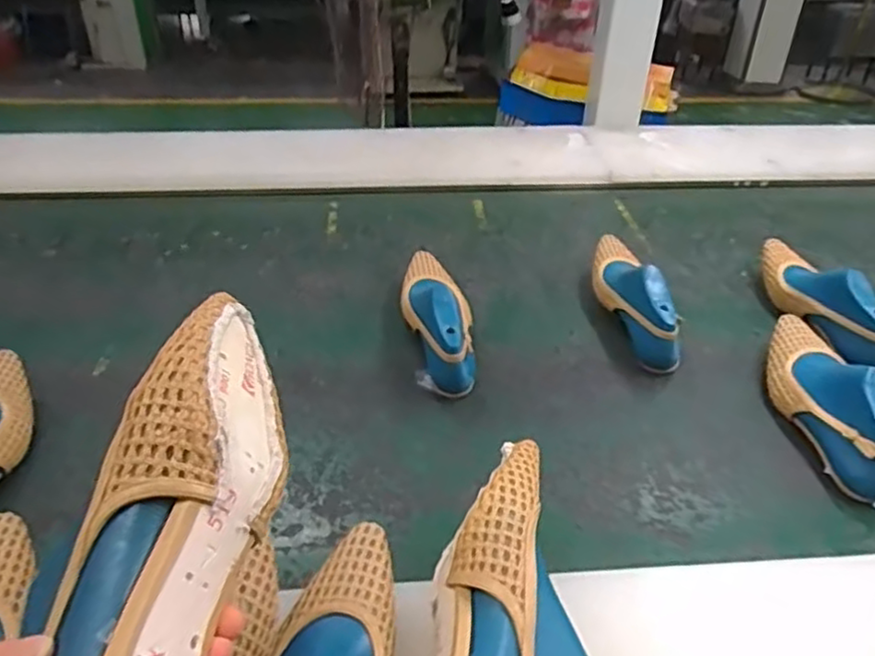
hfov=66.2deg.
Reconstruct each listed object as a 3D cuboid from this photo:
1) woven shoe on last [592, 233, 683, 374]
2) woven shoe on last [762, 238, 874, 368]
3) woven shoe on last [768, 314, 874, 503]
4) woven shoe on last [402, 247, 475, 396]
[{"bbox_3d":[0.253,-0.050,0.887,0.064,0.097,0.239,-2,34,-7],"label":"woven shoe on last"},{"bbox_3d":[0.497,-0.049,0.892,0.070,0.084,0.254,1,34,-2],"label":"woven shoe on last"},{"bbox_3d":[0.420,0.065,0.737,0.066,0.087,0.255,5,34,3],"label":"woven shoe on last"},{"bbox_3d":[-0.002,-0.024,0.852,0.085,0.090,0.241,0,34,-4],"label":"woven shoe on last"}]

